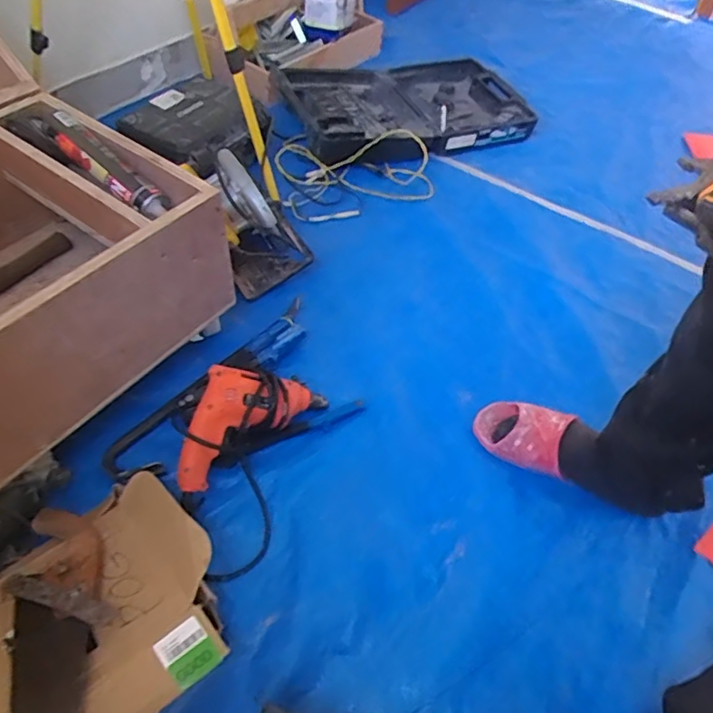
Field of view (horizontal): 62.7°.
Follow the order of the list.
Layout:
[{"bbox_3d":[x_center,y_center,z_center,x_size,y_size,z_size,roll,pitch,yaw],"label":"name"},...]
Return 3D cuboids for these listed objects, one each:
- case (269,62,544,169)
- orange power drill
[{"bbox_3d":[0.128,-0.636,1.472,0.601,0.096,0.404,-20,57,-18],"label":"case"},{"bbox_3d":[-0.174,0.082,0.863,0.107,0.102,0.252,38,60,22],"label":"orange power drill"}]

